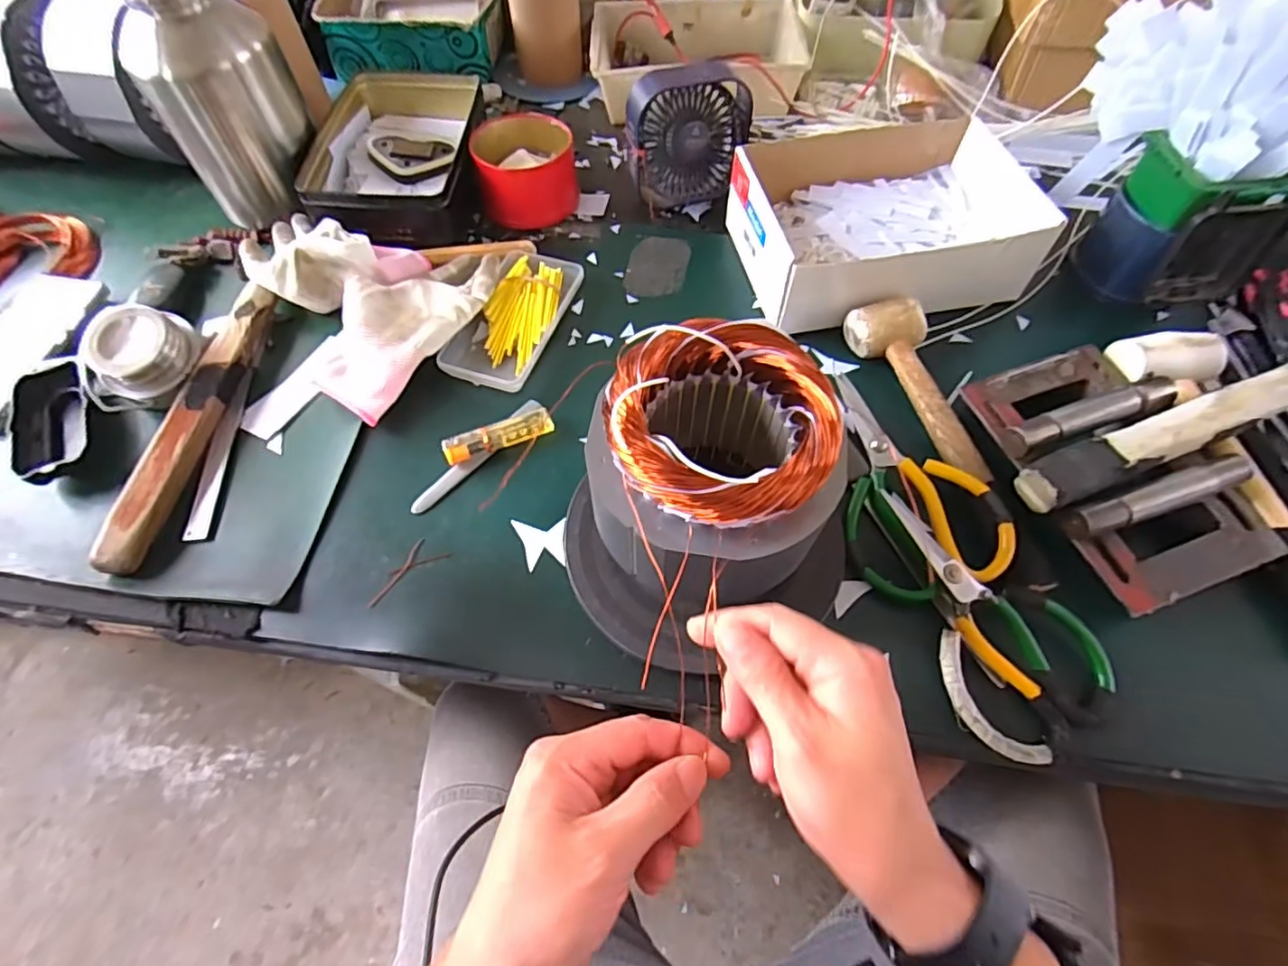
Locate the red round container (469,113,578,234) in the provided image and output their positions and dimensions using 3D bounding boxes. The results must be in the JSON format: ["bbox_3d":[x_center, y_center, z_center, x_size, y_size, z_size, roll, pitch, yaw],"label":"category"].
[{"bbox_3d":[-0.121,-0.323,0.622,0.098,0.058,0.096,0,61,1],"label":"red round container"}]

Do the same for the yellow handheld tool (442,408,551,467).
[{"bbox_3d":[-0.117,-0.039,0.483,0.087,0.016,0.023,-23,63,-11],"label":"yellow handheld tool"}]

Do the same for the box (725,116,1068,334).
[{"bbox_3d":[0.214,-0.243,0.561,0.240,0.075,0.184,-9,61,-4],"label":"box"}]

